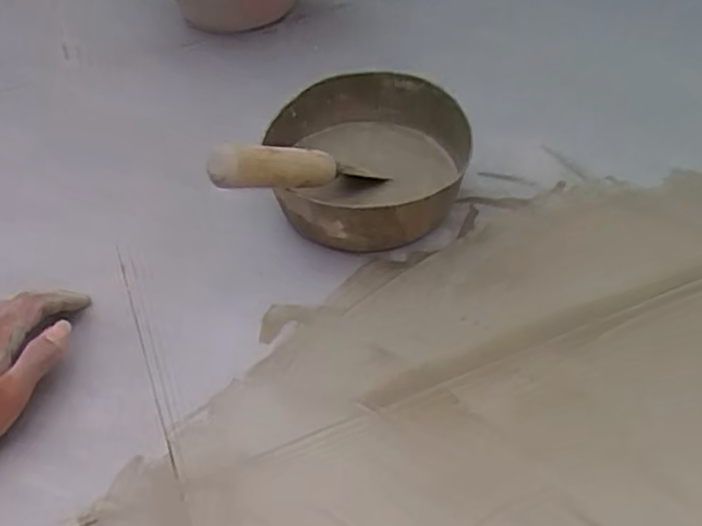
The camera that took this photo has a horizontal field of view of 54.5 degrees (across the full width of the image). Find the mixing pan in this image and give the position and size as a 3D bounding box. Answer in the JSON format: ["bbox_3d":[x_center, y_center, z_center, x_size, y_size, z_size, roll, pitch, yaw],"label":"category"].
[{"bbox_3d":[0.022,-0.093,0.635,0.170,0.085,0.198,-8,45,-2],"label":"mixing pan"}]

